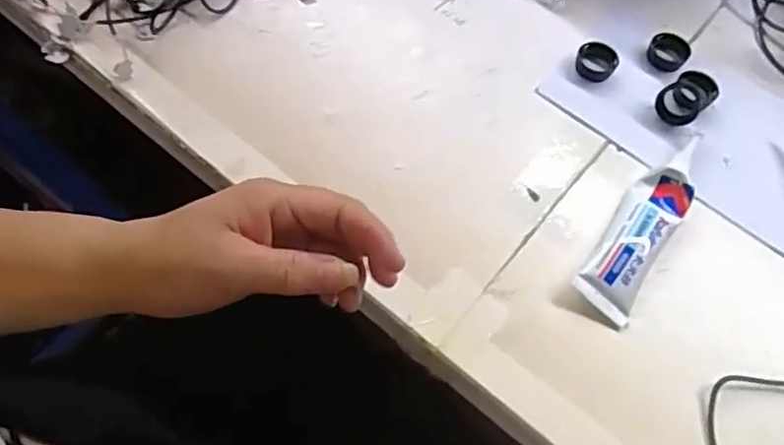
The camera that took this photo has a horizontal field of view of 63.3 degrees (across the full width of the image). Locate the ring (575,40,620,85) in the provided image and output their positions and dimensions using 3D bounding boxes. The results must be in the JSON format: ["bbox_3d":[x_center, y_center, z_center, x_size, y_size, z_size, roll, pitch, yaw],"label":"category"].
[{"bbox_3d":[0.146,-0.114,0.454,0.029,0.013,0.028,2,61,-4],"label":"ring"}]

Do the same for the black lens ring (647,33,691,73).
[{"bbox_3d":[0.201,-0.123,0.464,0.028,0.009,0.031,30,63,11],"label":"black lens ring"}]

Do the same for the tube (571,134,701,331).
[{"bbox_3d":[0.156,-0.003,0.389,0.035,0.017,0.140,33,64,12],"label":"tube"}]

